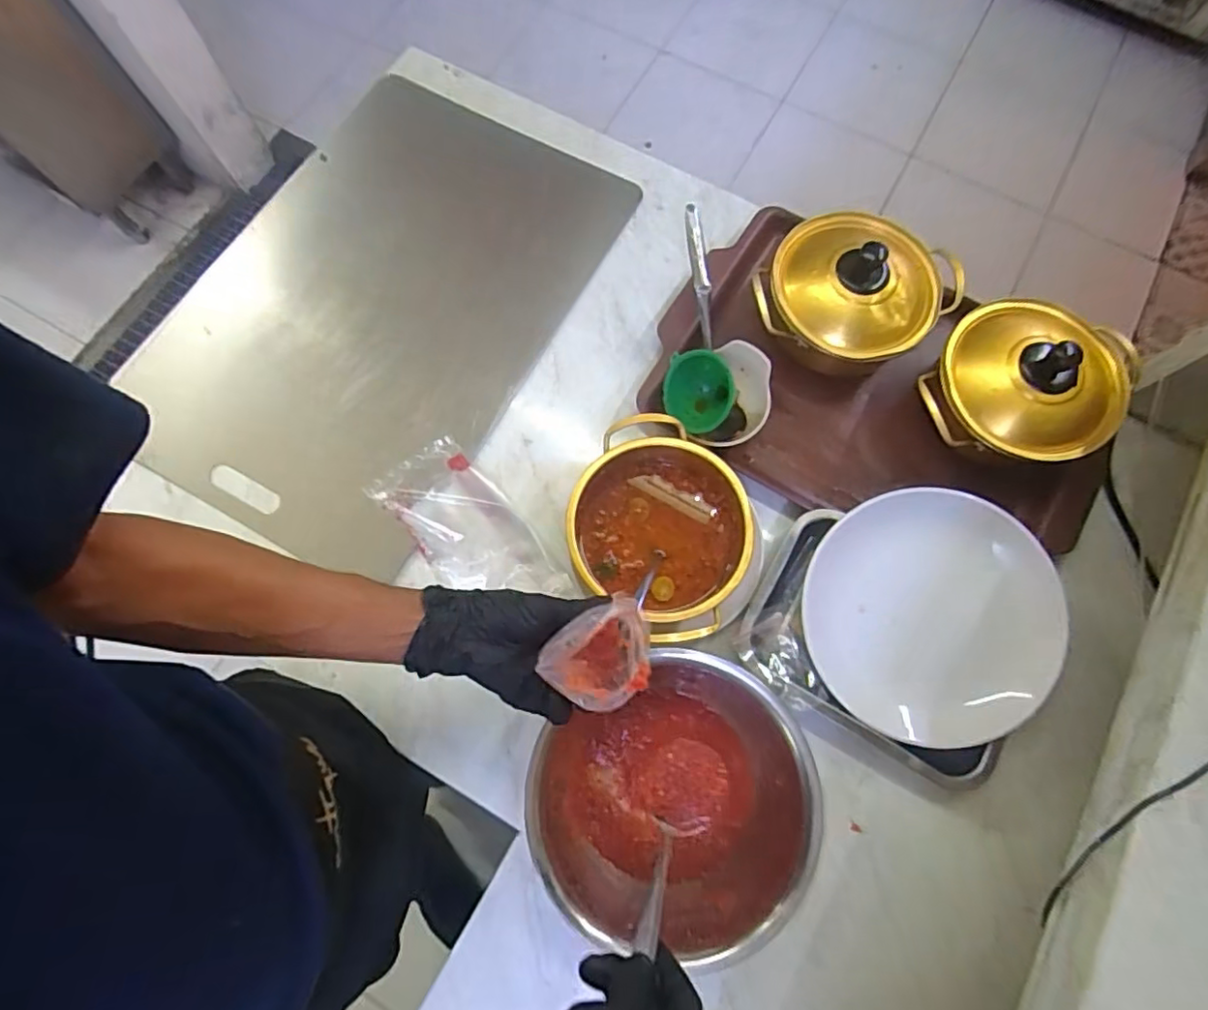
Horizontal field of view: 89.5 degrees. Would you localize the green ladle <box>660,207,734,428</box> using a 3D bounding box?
[{"bbox_3d":[0.097,-0.193,0.632,0.071,0.056,0.239,0,88,1],"label":"green ladle"}]

